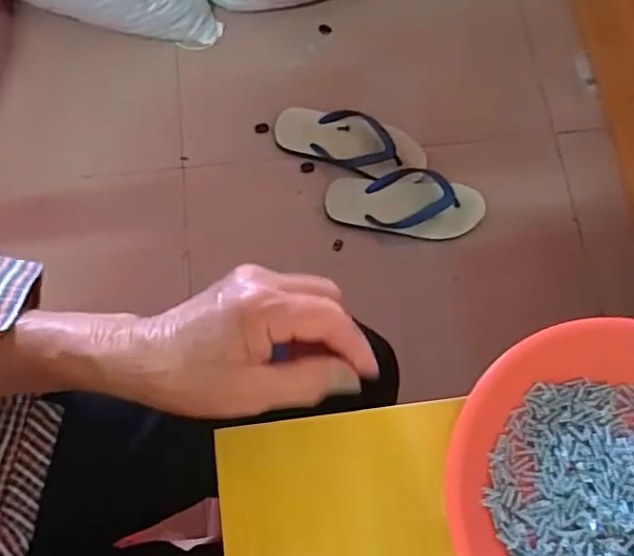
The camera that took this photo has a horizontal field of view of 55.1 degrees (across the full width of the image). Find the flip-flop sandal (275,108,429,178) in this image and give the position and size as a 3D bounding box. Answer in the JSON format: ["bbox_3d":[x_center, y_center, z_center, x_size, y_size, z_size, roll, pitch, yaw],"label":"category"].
[{"bbox_3d":[0.053,-0.218,0.968,0.239,0.038,0.098,17,73,4],"label":"flip-flop sandal"}]

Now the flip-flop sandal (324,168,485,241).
[{"bbox_3d":[0.134,-0.114,0.931,0.233,0.041,0.100,10,72,2],"label":"flip-flop sandal"}]

